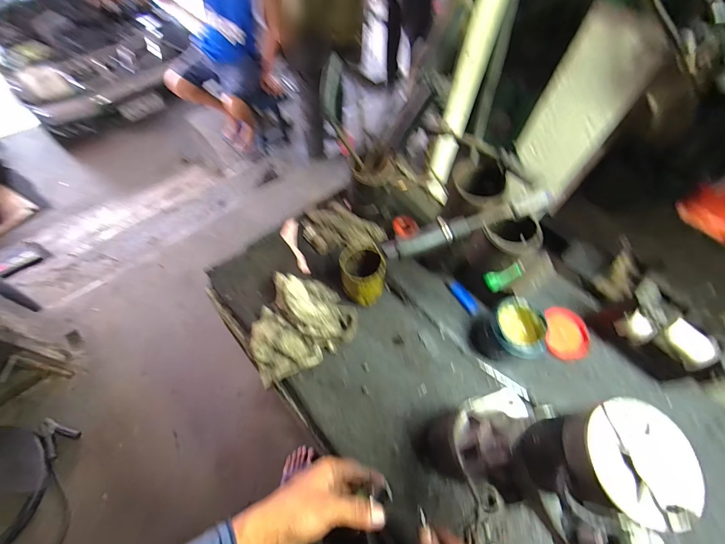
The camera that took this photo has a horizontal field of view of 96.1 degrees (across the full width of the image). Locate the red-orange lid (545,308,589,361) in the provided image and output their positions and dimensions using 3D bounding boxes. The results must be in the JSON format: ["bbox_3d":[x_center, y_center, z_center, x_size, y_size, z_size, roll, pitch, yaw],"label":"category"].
[{"bbox_3d":[0.396,0.119,0.626,0.086,0.019,0.096,9,60,1],"label":"red-orange lid"}]

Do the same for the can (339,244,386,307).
[{"bbox_3d":[-0.002,0.006,0.622,0.076,0.106,0.080,-18,63,-14],"label":"can"}]

